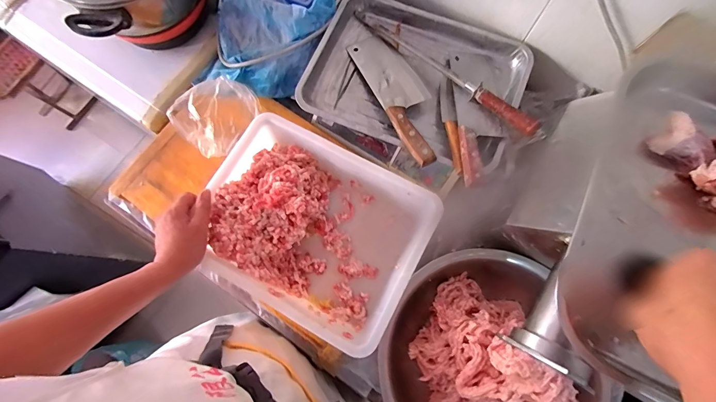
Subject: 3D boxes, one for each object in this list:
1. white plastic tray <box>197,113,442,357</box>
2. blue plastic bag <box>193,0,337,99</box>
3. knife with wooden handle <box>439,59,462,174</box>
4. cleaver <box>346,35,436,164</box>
[{"bbox_3d":[-0.077,0.051,0.625,0.364,0.132,0.284,26,79,7],"label":"white plastic tray"},{"bbox_3d":[-0.177,-0.388,0.713,0.250,0.137,0.314,28,79,8],"label":"blue plastic bag"},{"bbox_3d":[0.169,-0.167,0.633,0.025,0.029,0.258,0,61,1],"label":"knife with wooden handle"},{"bbox_3d":[0.077,-0.197,0.644,0.104,0.027,0.313,-17,63,-3],"label":"cleaver"}]

